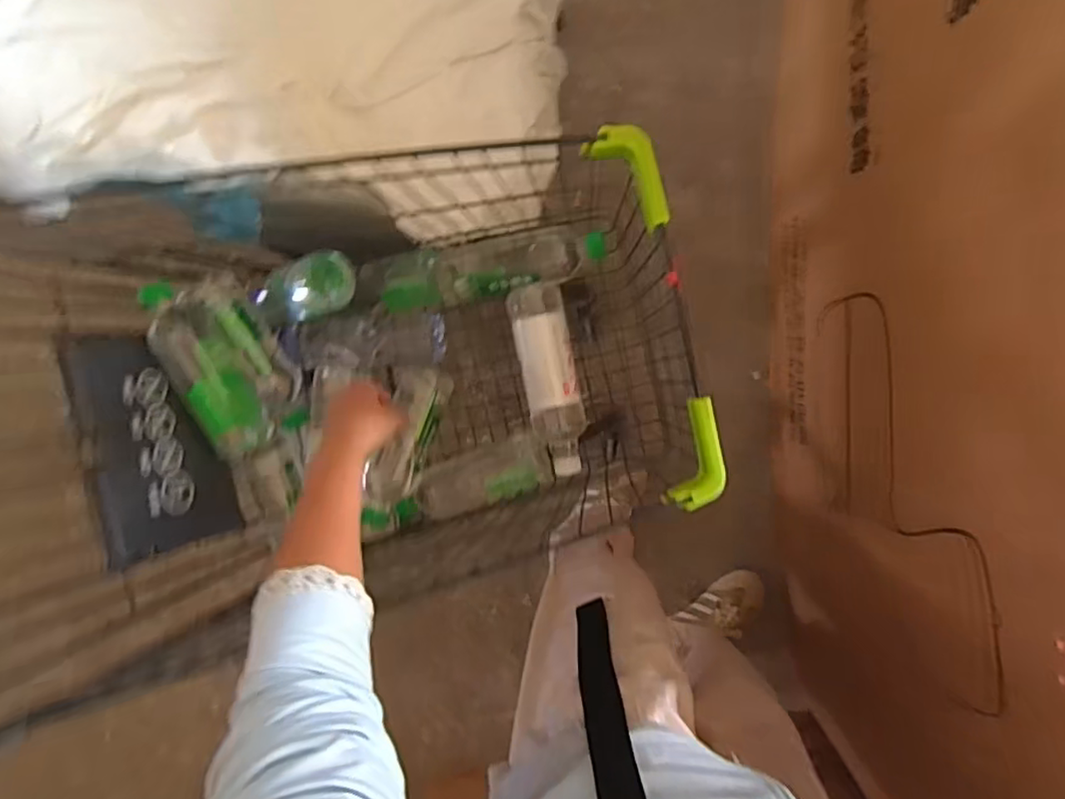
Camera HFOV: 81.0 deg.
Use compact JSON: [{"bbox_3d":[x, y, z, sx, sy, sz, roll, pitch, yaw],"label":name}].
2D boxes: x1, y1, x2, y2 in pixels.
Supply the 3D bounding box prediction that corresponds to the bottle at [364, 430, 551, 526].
[{"bbox_3d":[-0.089,0.109,0.771,0.230,0.065,0.071,-22,90,7],"label":"bottle"}]

